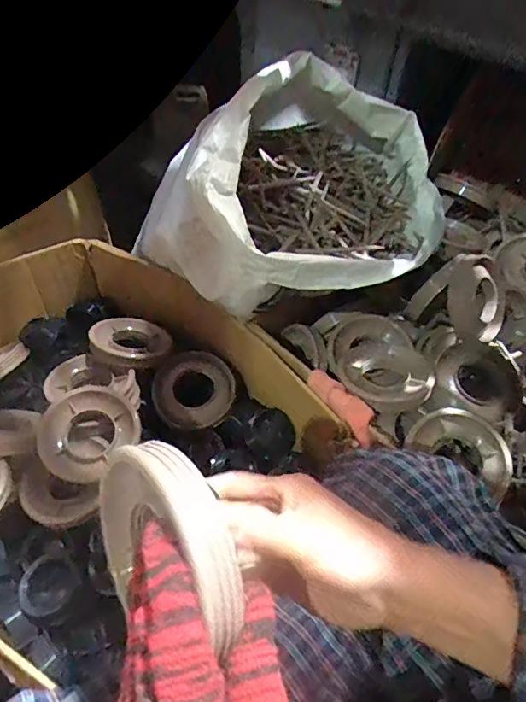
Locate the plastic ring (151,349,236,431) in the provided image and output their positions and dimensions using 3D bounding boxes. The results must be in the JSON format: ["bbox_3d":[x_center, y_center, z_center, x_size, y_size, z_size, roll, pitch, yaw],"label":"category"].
[{"bbox_3d":[-0.107,0.063,0.759,0.122,0.032,0.122,4,69,-11],"label":"plastic ring"}]

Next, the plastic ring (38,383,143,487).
[{"bbox_3d":[-0.228,0.107,0.643,0.125,0.031,0.125,6,70,-17],"label":"plastic ring"}]

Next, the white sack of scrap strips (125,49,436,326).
[{"bbox_3d":[0.062,-0.242,0.708,0.398,0.273,0.406,-27,55,-26],"label":"white sack of scrap strips"}]

